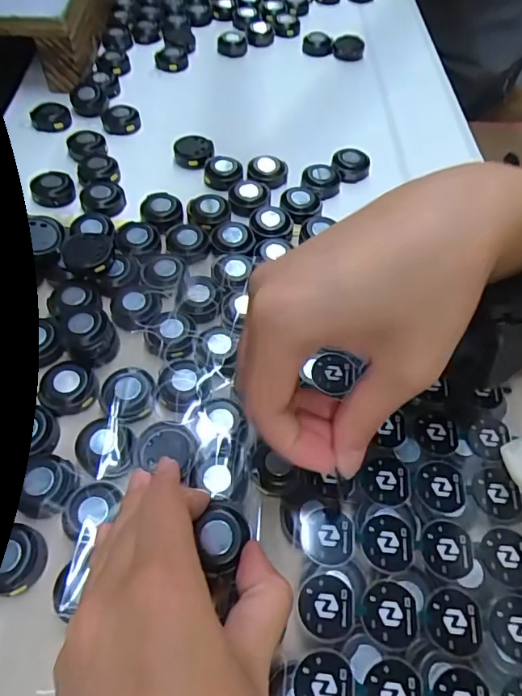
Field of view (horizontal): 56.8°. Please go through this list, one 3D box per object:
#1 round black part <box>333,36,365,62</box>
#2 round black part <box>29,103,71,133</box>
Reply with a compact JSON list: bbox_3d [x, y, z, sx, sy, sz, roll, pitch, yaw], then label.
[{"bbox_3d":[0.086,-0.296,0.476,0.030,0.014,0.030,7,58,2],"label":"round black part"},{"bbox_3d":[-0.173,-0.189,0.396,0.030,0.008,0.029,1,58,-2],"label":"round black part"}]

